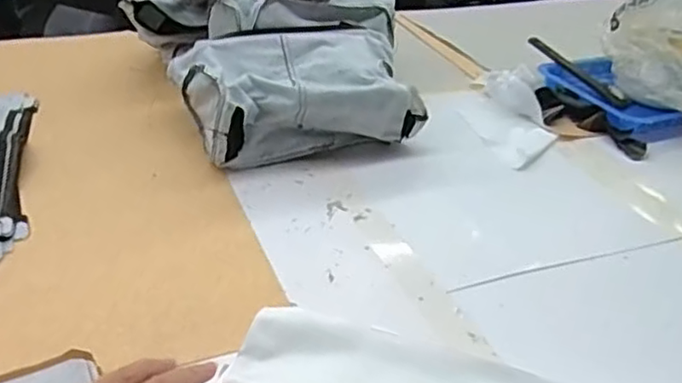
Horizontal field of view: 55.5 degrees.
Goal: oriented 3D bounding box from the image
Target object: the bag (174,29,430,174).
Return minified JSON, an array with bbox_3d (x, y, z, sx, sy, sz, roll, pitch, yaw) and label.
[{"bbox_3d":[-0.058,-0.124,0.837,0.280,0.110,0.183,-11,38,-20],"label":"bag"}]

